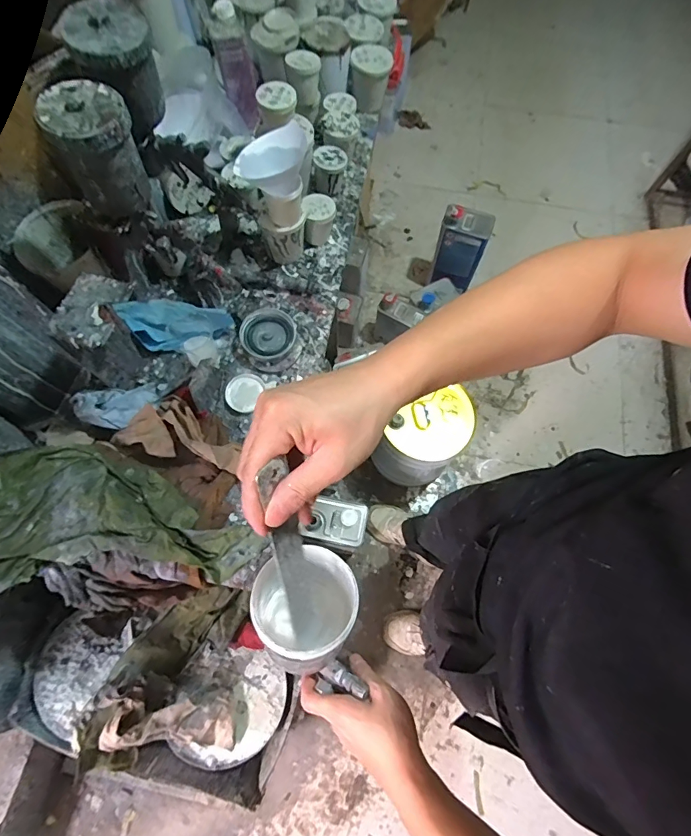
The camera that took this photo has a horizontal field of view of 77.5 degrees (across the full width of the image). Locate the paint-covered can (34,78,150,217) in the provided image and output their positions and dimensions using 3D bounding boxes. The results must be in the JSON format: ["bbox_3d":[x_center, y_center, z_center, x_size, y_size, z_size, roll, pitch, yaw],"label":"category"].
[{"bbox_3d":[-0.312,-0.340,0.551,0.094,0.115,0.097,1,68,-2],"label":"paint-covered can"}]

